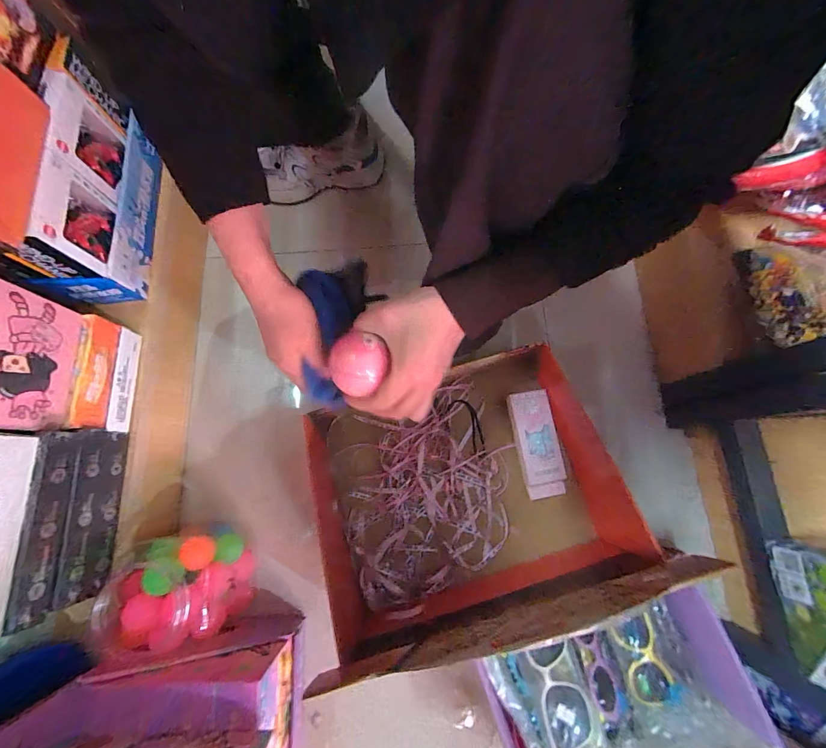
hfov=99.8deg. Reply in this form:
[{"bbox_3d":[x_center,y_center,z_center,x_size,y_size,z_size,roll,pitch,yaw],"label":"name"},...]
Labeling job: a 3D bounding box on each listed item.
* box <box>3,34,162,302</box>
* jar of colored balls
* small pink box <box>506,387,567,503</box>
[{"bbox_3d":[-0.435,-0.250,0.470,0.079,0.144,0.293,-6,76,0],"label":"box"},{"bbox_3d":[-0.292,0.268,0.452,0.127,0.150,0.121,-7,76,0],"label":"jar of colored balls"},{"bbox_3d":[0.190,0.105,0.535,0.062,0.022,0.156,-8,76,0],"label":"small pink box"}]

